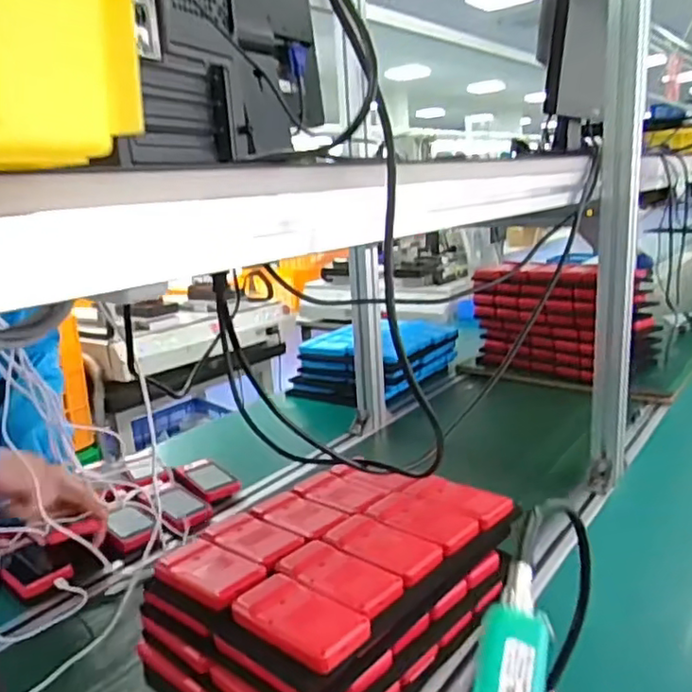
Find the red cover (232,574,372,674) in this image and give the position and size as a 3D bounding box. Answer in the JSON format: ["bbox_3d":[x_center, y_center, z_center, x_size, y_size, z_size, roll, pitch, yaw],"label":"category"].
[{"bbox_3d":[-0.040,0.236,0.552,0.121,0.014,0.066,9,18,40],"label":"red cover"}]

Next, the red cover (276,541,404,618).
[{"bbox_3d":[-0.009,0.218,0.607,0.125,0.012,0.066,9,19,41],"label":"red cover"}]

